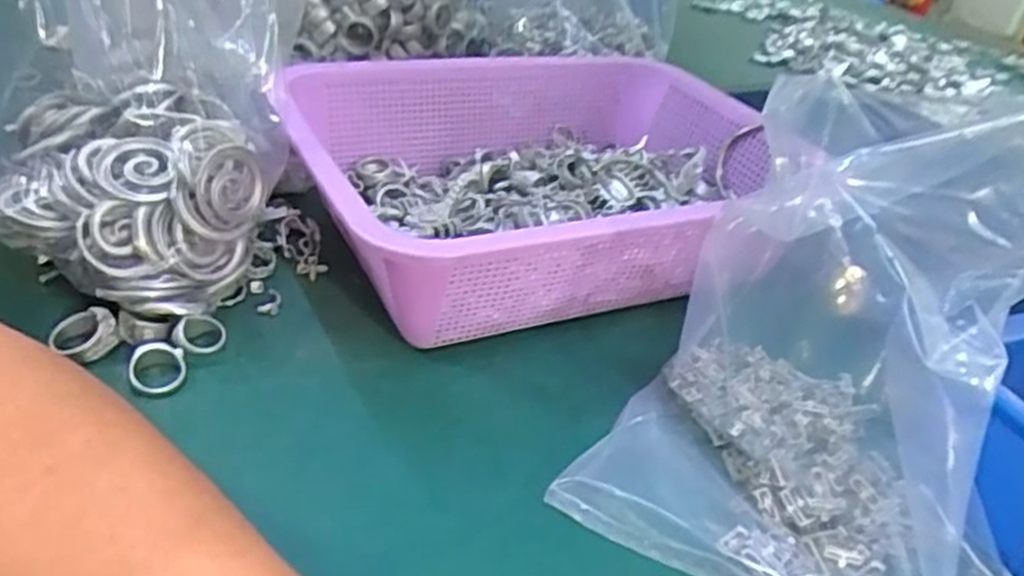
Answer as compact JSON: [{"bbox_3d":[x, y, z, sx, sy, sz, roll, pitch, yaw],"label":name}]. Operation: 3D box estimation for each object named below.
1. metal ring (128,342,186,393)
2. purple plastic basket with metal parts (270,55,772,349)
[{"bbox_3d":[-0.158,0.036,0.343,0.023,0.005,0.025,15,53,-21],"label":"metal ring"},{"bbox_3d":[0.024,-0.066,0.471,0.308,0.084,0.216,-14,42,-31],"label":"purple plastic basket with metal parts"}]

